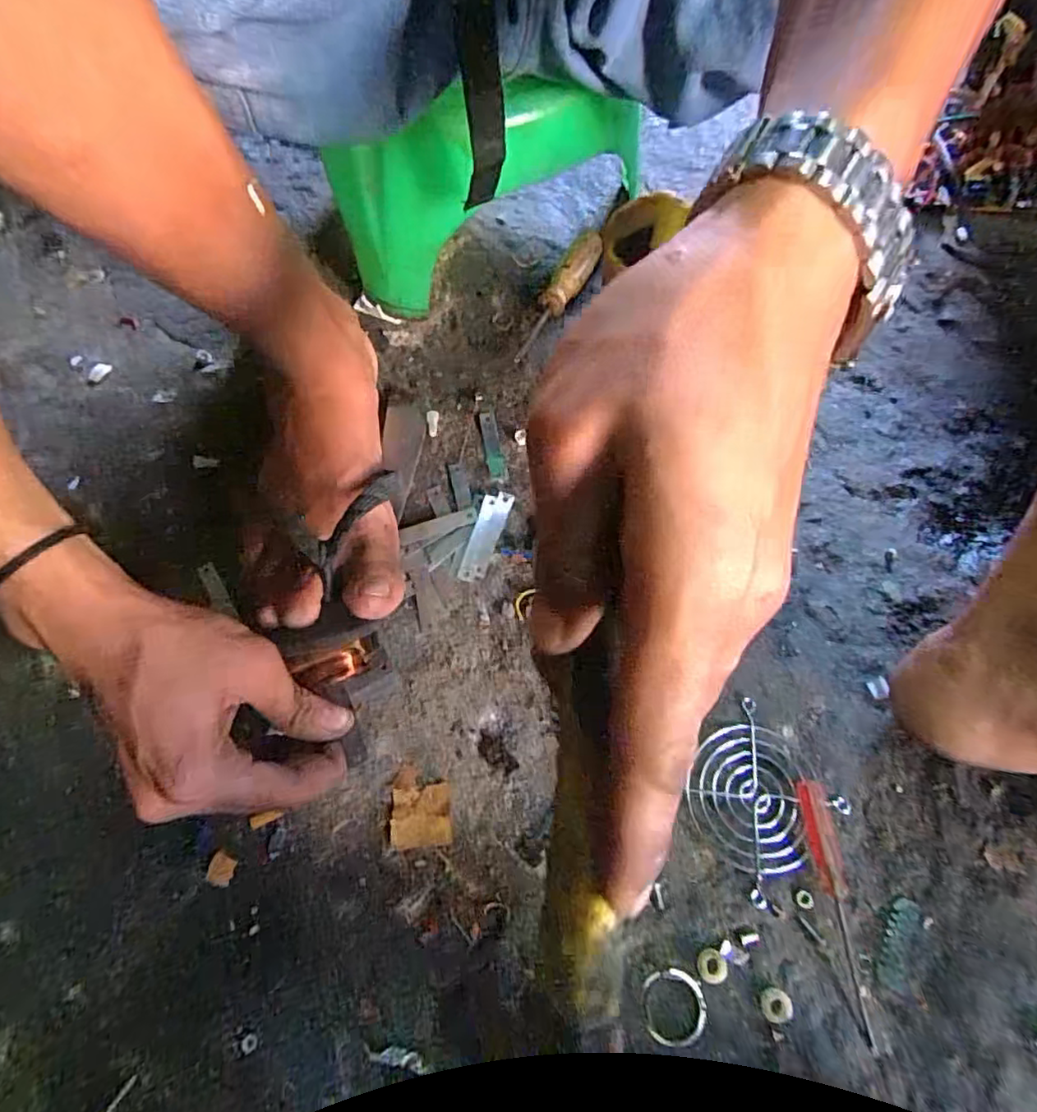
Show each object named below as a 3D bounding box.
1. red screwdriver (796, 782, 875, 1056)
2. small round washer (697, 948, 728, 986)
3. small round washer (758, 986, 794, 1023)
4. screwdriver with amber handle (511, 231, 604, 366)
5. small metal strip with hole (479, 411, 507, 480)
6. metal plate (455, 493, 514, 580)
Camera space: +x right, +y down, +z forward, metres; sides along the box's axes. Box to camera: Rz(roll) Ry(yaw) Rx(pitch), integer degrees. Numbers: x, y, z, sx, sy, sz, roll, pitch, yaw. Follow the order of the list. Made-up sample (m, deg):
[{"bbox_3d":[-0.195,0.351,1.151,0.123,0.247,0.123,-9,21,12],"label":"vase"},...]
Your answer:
[{"bbox_3d":[0.164,0.179,0.309,0.015,0.011,0.119,-4,64,-1],"label":"red screwdriver"},{"bbox_3d":[0.097,0.205,0.299,0.013,0.005,0.015,27,67,13],"label":"small round washer"},{"bbox_3d":[0.126,0.219,0.293,0.015,0.004,0.014,8,64,5],"label":"small round washer"},{"bbox_3d":[0.034,-0.216,0.496,0.029,0.021,0.144,25,67,13],"label":"screwdriver with amber handle"},{"bbox_3d":[-0.019,-0.081,0.439,0.013,0.004,0.062,-10,64,-4],"label":"small metal strip with hole"},{"bbox_3d":[-0.023,-0.014,0.408,0.019,0.004,0.069,20,68,2],"label":"metal plate"}]

